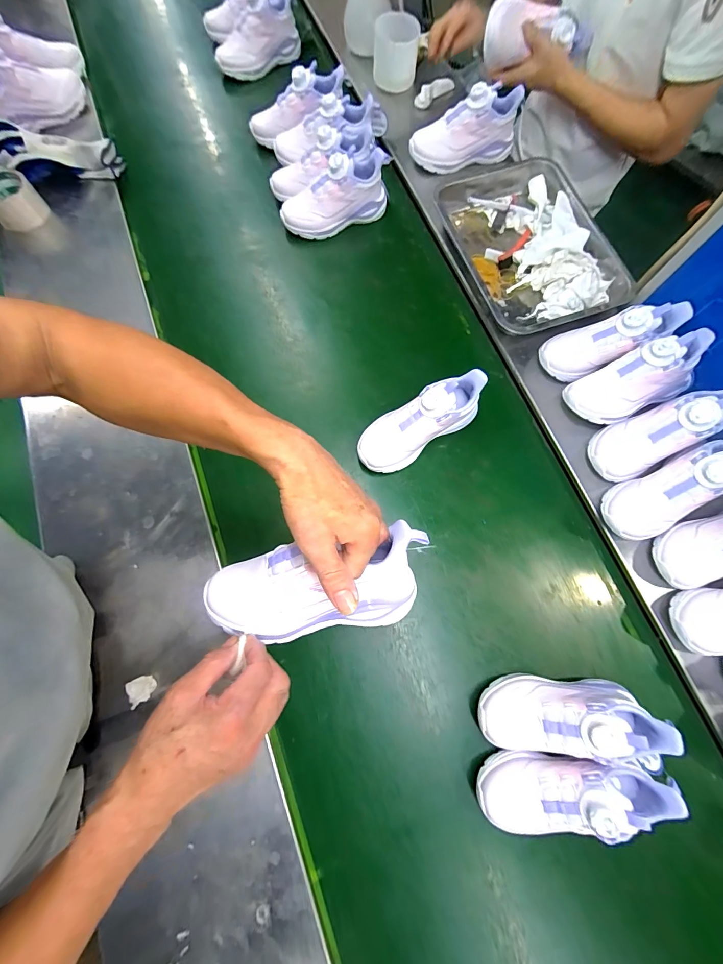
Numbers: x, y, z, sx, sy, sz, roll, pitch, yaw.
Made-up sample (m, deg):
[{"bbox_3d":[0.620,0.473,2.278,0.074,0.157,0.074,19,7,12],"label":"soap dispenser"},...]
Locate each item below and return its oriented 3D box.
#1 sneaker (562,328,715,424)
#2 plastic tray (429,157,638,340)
[{"bbox_3d":[0.425,-0.156,0.550,0.205,0.089,0.085,-24,75,14],"label":"sneaker"},{"bbox_3d":[0.305,-0.439,0.660,0.256,0.063,0.366,-18,73,-5],"label":"plastic tray"}]

